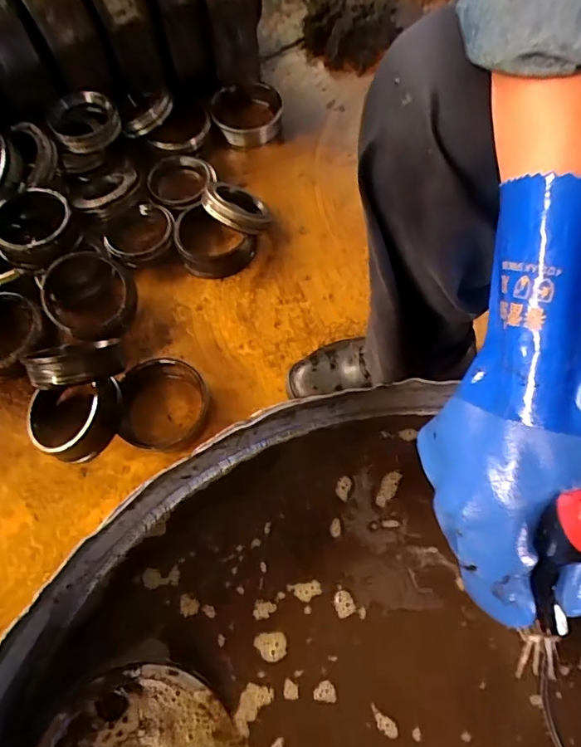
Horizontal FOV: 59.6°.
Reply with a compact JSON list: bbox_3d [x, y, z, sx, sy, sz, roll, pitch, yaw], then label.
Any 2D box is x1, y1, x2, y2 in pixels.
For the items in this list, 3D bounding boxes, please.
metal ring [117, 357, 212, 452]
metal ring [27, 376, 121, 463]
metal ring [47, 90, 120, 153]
[{"bbox_3d":[-0.171,0.039,0.690,0.124,0.053,0.126,-17,66,-4],"label":"metal ring"},{"bbox_3d":[-0.286,0.062,0.680,0.118,0.069,0.109,-1,66,3],"label":"metal ring"},{"bbox_3d":[-0.341,-0.420,0.836,0.112,0.036,0.117,-1,66,3],"label":"metal ring"}]

